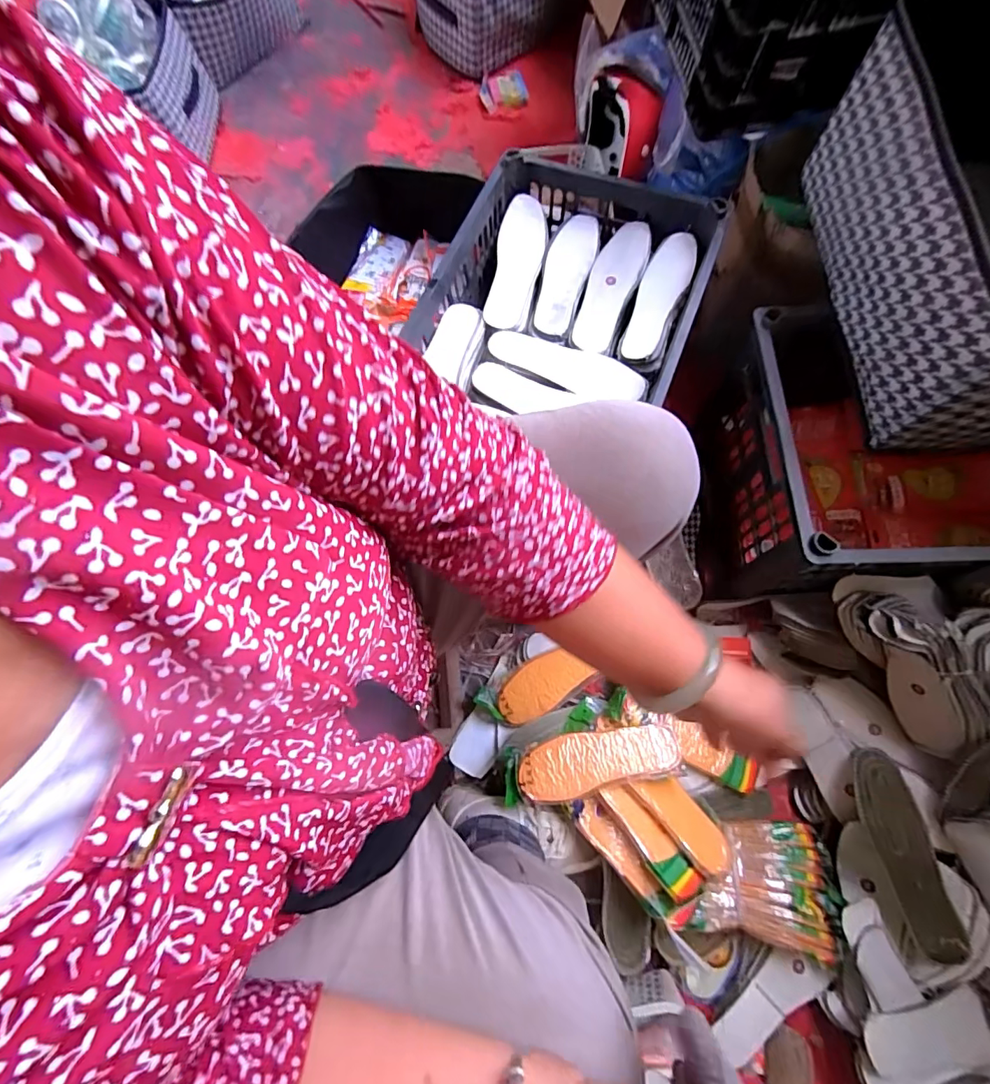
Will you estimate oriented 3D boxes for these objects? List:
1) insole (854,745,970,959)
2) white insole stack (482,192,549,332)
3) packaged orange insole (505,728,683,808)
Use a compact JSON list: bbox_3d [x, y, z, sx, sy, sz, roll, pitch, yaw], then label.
[{"bbox_3d":[0.497,0.371,0.581,0.059,0.014,0.215,-18,63,19],"label":"insole"},{"bbox_3d":[0.031,-0.413,0.732,0.075,0.060,0.238,10,73,3],"label":"white insole stack"},{"bbox_3d":[0.123,0.281,0.613,0.223,0.021,0.070,-11,73,-3],"label":"packaged orange insole"}]

